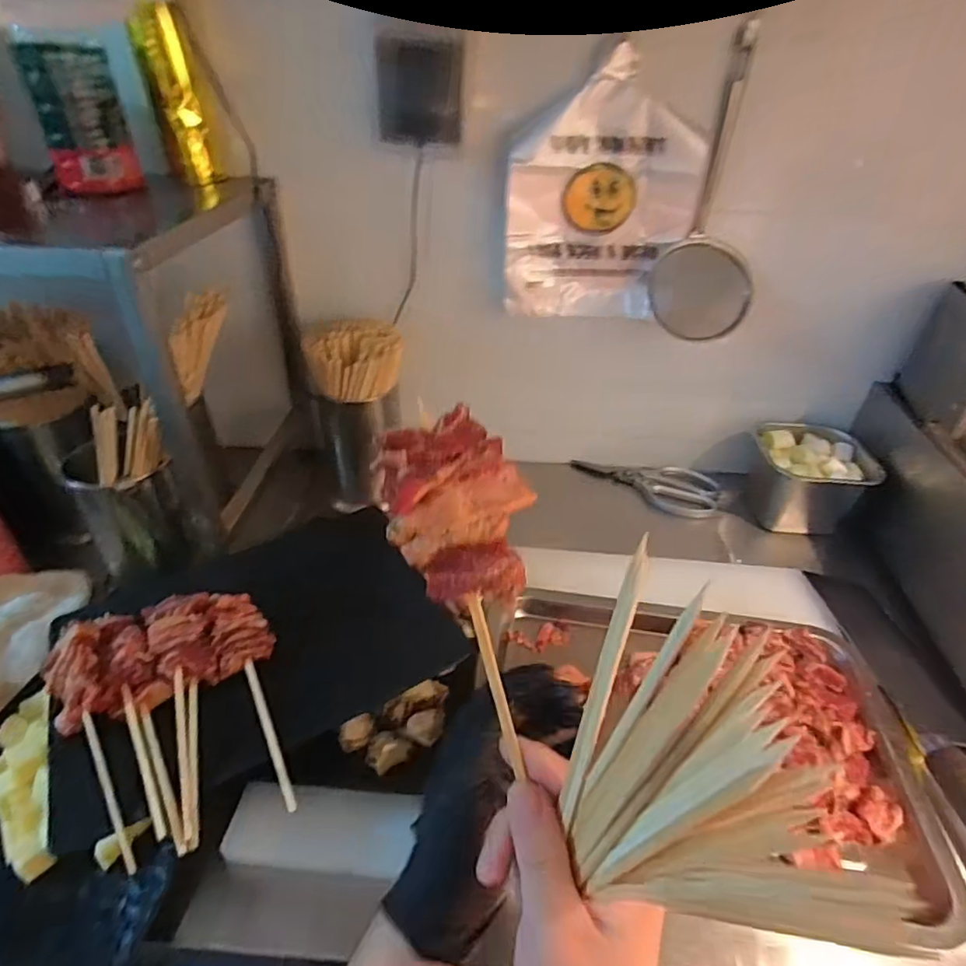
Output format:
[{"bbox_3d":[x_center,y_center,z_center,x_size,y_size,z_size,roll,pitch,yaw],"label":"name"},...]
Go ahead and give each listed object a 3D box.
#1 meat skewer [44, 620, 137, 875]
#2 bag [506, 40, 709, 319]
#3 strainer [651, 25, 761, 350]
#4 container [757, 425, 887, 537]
[{"bbox_3d":[-0.274,0.179,0.406,0.038,0.022,0.188,-22,57,-28],"label":"meat skewer"},{"bbox_3d":[0.129,-0.299,0.622,0.201,0.234,0.020,1,38,-3],"label":"bag"},{"bbox_3d":[0.254,-0.294,0.605,0.110,0.278,0.053,8,38,6],"label":"strainer"},{"bbox_3d":[0.412,-0.007,0.752,0.134,0.099,0.120,7,38,6],"label":"container"}]

